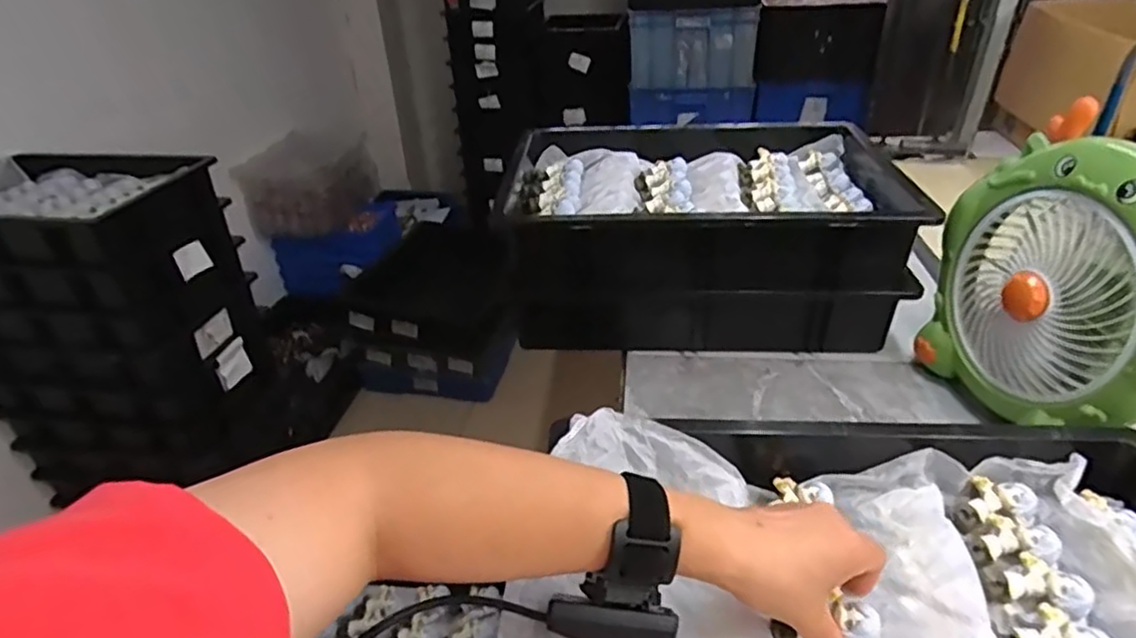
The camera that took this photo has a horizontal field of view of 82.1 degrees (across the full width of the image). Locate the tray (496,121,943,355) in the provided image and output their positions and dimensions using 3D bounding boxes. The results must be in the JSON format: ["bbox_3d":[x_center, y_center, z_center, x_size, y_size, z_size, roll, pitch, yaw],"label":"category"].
[{"bbox_3d":[0.176,-0.121,0.835,0.486,0.190,0.350,-1,32,4],"label":"tray"}]

